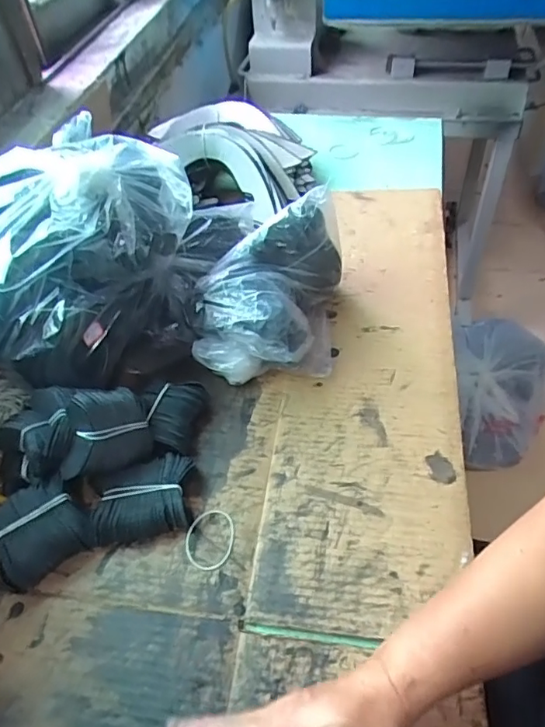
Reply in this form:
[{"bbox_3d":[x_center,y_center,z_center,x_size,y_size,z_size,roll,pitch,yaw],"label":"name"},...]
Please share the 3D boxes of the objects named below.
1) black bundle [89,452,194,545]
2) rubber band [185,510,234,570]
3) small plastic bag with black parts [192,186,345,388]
[{"bbox_3d":[-0.128,0.130,0.521,0.094,0.034,0.072,-10,49,-5],"label":"black bundle"},{"bbox_3d":[-0.060,0.166,0.507,0.045,0.005,0.058,7,50,9],"label":"rubber band"},{"bbox_3d":[-0.003,-0.086,0.633,0.162,0.134,0.170,-1,49,3],"label":"small plastic bag with black parts"}]

